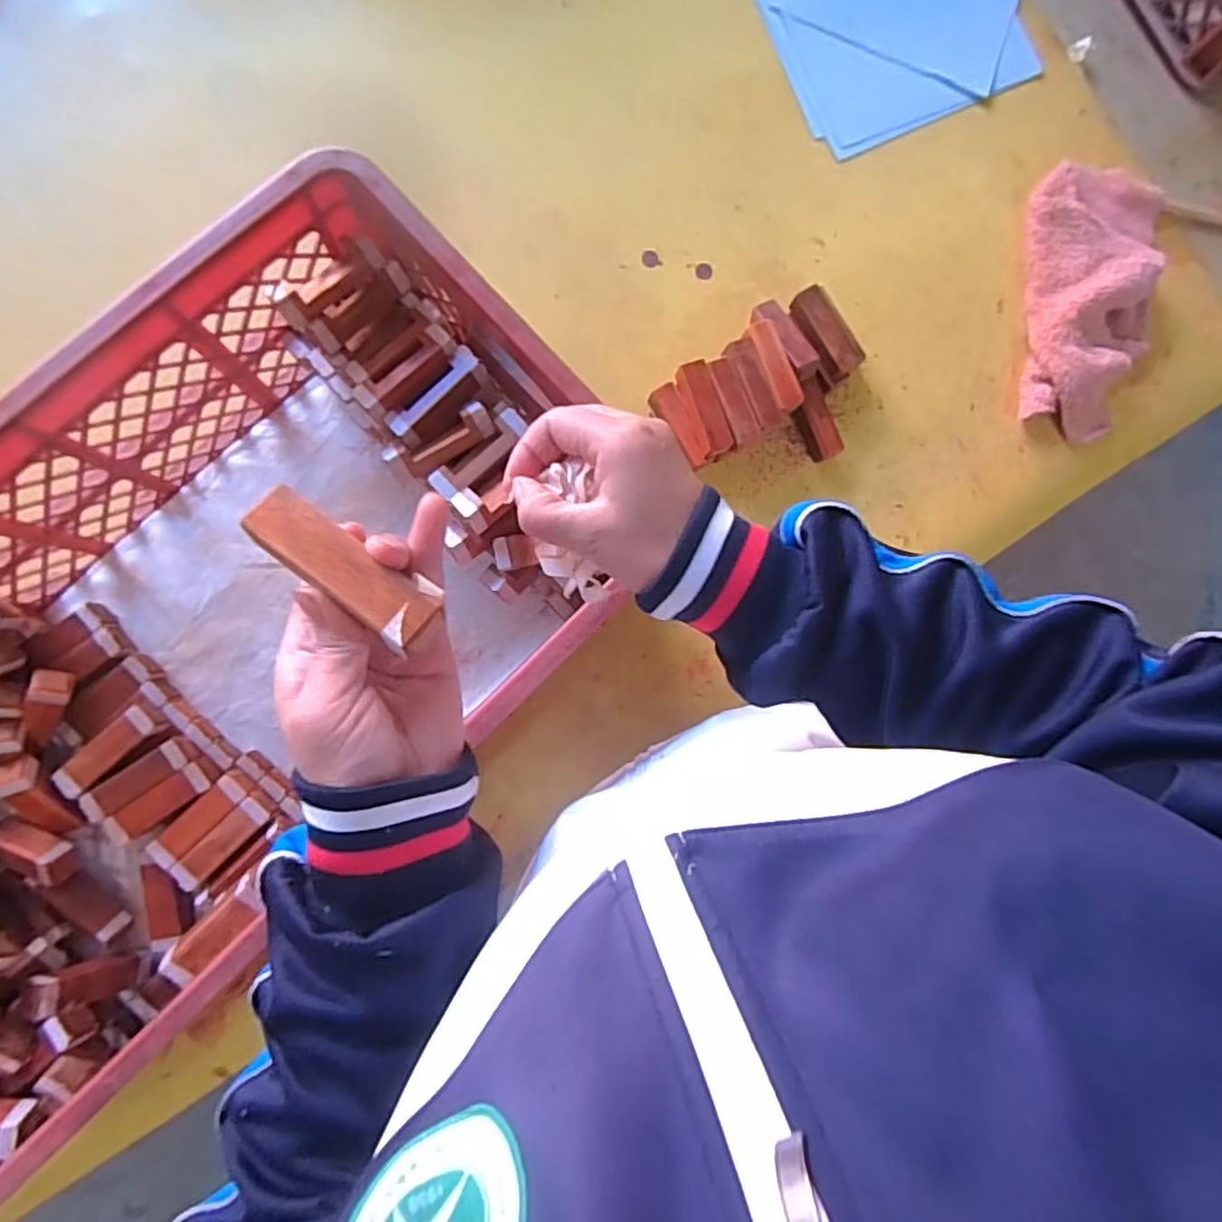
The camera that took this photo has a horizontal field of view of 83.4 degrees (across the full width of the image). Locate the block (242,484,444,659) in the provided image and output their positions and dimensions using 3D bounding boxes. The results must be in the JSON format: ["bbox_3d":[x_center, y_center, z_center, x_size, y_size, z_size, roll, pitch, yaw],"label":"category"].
[{"bbox_3d":[-0.100,-0.016,0.254,0.075,0.009,0.022,38,85,1],"label":"block"}]

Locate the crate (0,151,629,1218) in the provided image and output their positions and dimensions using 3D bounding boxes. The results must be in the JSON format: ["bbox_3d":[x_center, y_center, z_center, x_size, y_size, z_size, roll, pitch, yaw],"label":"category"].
[{"bbox_3d":[-0.296,0.045,0.480,0.314,0.193,0.646,44,85,-3],"label":"crate"}]

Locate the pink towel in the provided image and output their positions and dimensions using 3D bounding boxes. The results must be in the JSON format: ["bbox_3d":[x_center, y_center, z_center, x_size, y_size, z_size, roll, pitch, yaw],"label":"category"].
[{"bbox_3d":[0.458,-0.294,0.641,0.131,0.046,0.256,6,88,-6],"label":"pink towel"}]

